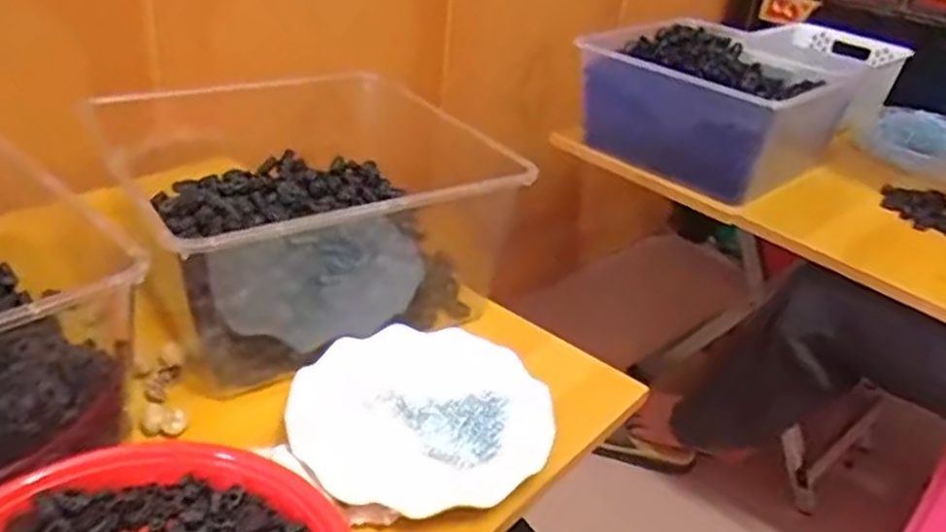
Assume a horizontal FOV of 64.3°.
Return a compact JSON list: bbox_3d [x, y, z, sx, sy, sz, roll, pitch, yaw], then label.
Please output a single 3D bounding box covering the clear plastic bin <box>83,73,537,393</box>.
[{"bbox_3d":[-0.149,-0.050,0.652,0.280,0.131,0.270,-17,39,-33],"label":"clear plastic bin"}]

